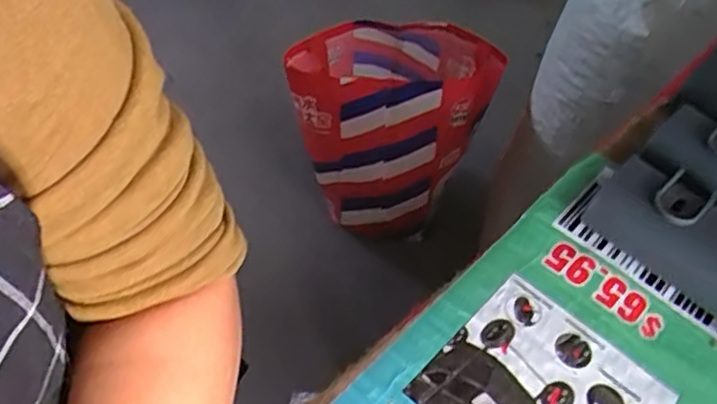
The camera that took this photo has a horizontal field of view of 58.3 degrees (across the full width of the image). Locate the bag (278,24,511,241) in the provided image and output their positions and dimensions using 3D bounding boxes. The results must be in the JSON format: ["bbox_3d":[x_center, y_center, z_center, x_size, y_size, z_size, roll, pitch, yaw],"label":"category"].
[{"bbox_3d":[0.042,-0.139,1.236,0.317,0.347,0.273,30,56,22],"label":"bag"}]

